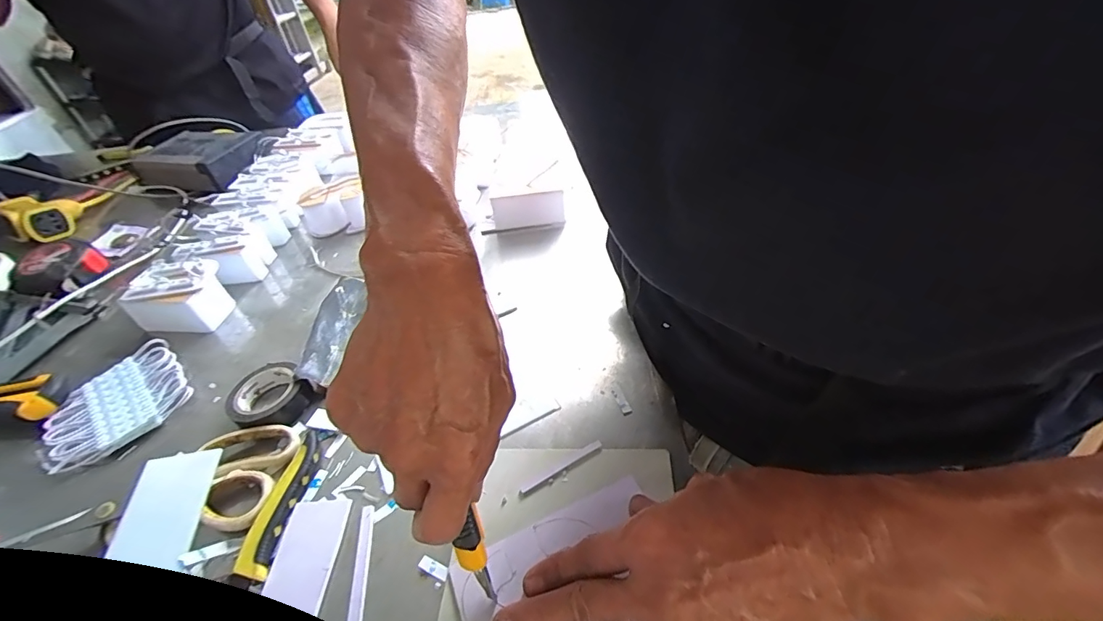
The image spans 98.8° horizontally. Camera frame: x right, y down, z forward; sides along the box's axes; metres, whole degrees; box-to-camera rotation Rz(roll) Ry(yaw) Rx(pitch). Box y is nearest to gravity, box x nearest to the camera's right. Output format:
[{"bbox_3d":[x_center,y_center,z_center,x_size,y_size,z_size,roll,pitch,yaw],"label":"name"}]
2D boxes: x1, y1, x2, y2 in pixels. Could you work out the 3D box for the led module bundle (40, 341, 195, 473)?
[{"bbox_3d":[-0.375,0.081,0.407,0.103,0.021,0.094,-37,48,-26],"label":"led module bundle"}]

